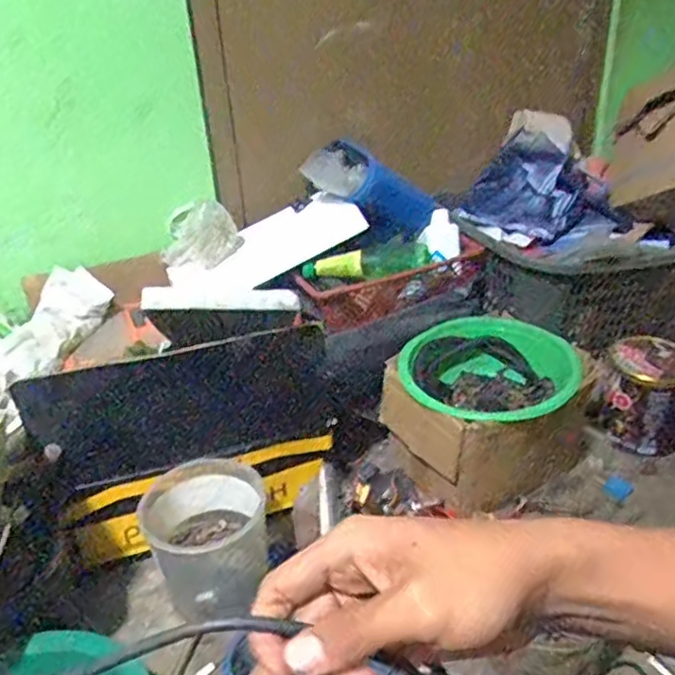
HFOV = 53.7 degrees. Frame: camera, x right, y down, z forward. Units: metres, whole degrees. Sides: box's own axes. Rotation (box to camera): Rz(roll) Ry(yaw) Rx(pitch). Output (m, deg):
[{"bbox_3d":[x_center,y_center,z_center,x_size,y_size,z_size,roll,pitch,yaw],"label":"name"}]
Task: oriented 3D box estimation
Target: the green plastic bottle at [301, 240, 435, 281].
[{"bbox_3d":[0.051,-0.127,1.162,0.225,0.057,0.057,-16,33,-21],"label":"green plastic bottle"}]

